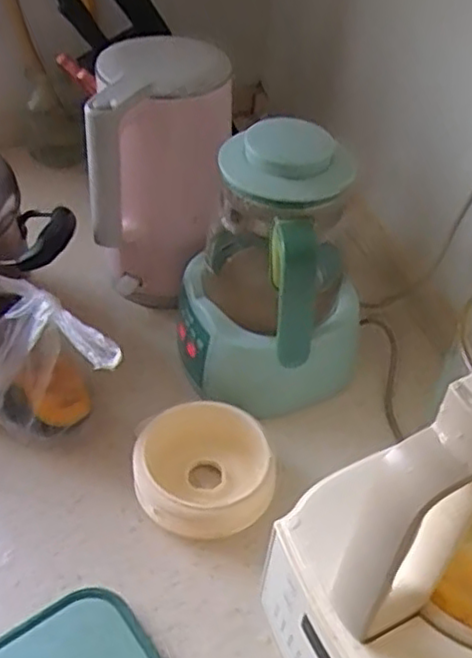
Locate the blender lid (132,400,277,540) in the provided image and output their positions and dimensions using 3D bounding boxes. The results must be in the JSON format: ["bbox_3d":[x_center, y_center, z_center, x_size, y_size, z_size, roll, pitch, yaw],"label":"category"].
[{"bbox_3d":[-0.029,0.123,0.596,0.120,0.042,0.120,2,44,-2],"label":"blender lid"}]

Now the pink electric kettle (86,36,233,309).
[{"bbox_3d":[-0.072,-0.156,0.709,0.121,0.253,0.156,3,44,0],"label":"pink electric kettle"}]

